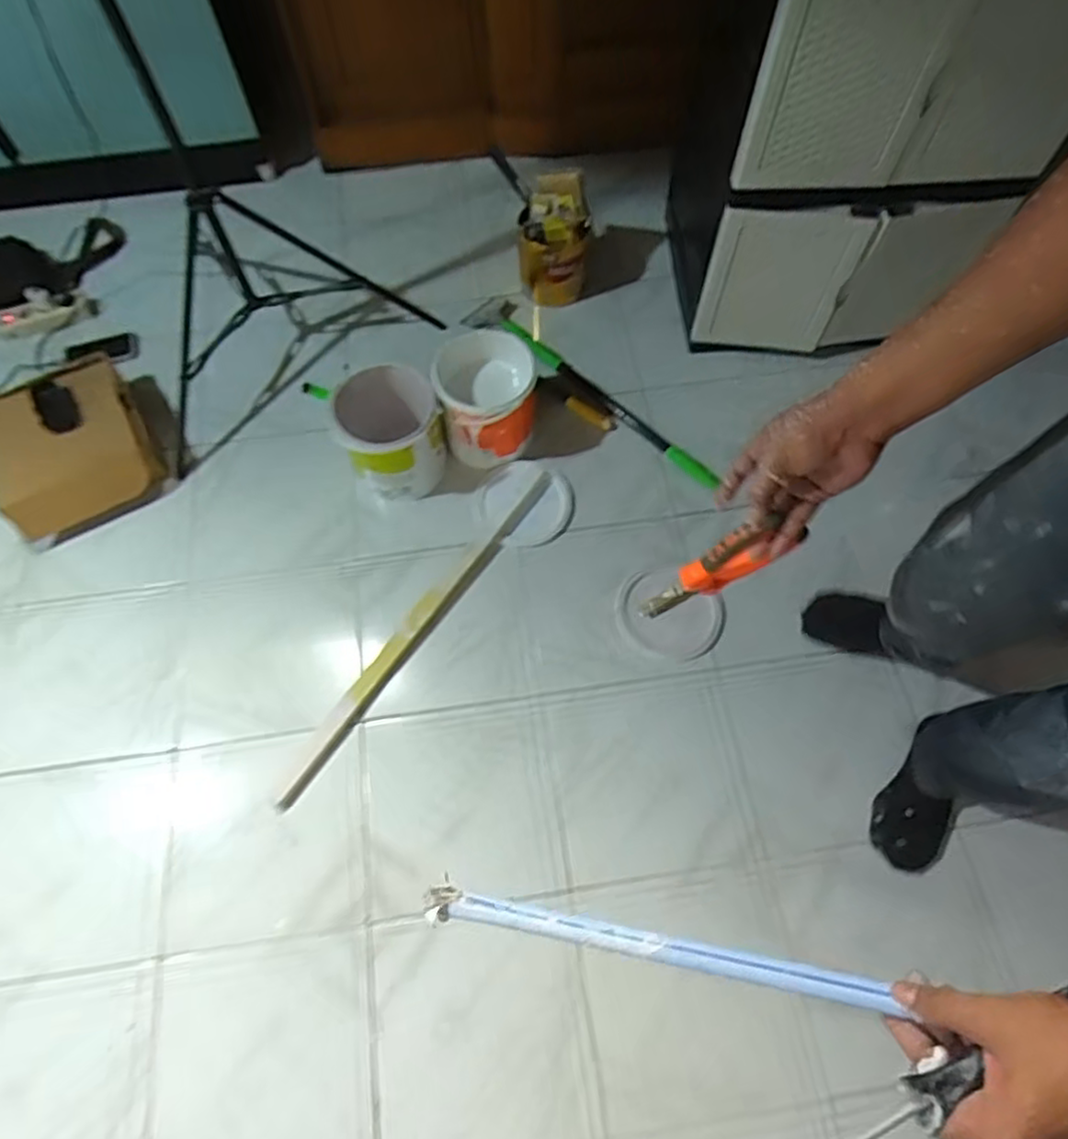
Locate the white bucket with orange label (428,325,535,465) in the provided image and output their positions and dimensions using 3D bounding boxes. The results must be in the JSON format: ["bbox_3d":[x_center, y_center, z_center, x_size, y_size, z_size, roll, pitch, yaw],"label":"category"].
[{"bbox_3d":[-0.087,-0.325,1.318,0.171,0.188,0.208,1,65,1],"label":"white bucket with orange label"}]

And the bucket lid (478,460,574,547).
[{"bbox_3d":[-0.018,-0.130,1.315,0.170,0.010,0.182,-1,66,2],"label":"bucket lid"}]

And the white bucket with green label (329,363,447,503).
[{"bbox_3d":[-0.251,-0.241,1.265,0.188,0.173,0.162,-20,66,-8],"label":"white bucket with green label"}]

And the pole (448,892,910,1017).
[{"bbox_3d":[0.090,0.287,0.533,0.324,0.016,0.022,4,65,16],"label":"pole"}]

